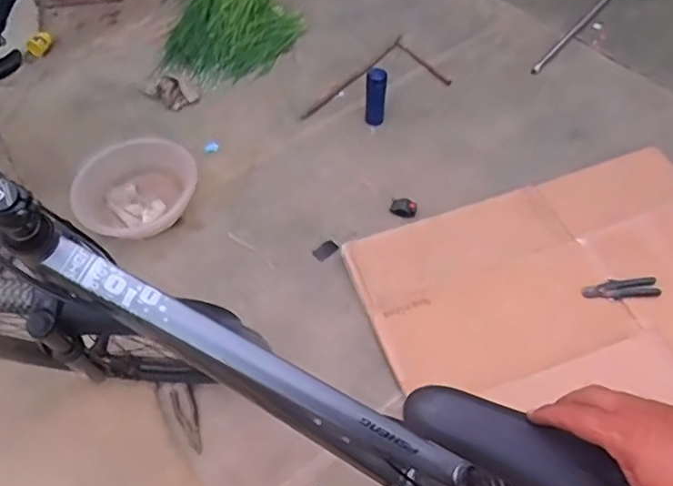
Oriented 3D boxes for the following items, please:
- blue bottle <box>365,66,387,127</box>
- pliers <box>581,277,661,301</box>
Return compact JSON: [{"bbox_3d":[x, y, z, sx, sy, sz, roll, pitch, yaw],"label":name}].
[{"bbox_3d":[0.116,-0.429,1.797,0.061,0.221,0.049,2,52,4],"label":"blue bottle"},{"bbox_3d":[0.687,0.111,1.445,0.176,0.026,0.056,-1,52,2],"label":"pliers"}]

